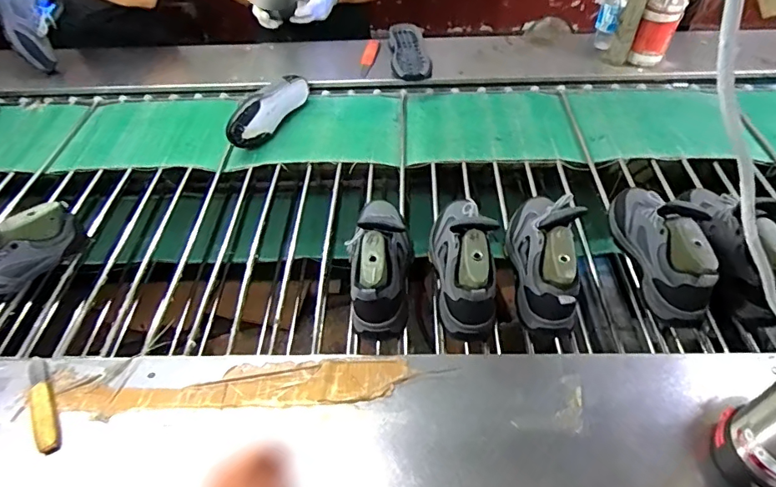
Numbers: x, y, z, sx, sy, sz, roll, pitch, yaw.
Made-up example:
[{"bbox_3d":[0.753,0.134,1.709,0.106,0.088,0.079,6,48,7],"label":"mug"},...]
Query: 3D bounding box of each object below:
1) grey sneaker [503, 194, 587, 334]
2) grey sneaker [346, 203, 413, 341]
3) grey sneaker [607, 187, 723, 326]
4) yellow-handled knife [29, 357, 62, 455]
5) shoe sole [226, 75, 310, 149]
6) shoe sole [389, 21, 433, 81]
[{"bbox_3d":[0.265,0.003,0.829,0.112,0.111,0.267,8,50,11],"label":"grey sneaker"},{"bbox_3d":[-0.009,0.017,0.837,0.093,0.136,0.272,1,50,6],"label":"grey sneaker"},{"bbox_3d":[0.461,-0.007,0.808,0.093,0.116,0.267,0,49,4],"label":"grey sneaker"},{"bbox_3d":[-0.500,0.228,0.702,0.033,0.020,0.159,-28,53,-18],"label":"yellow-handled knife"},{"bbox_3d":[-0.282,-0.322,1.168,0.054,0.099,0.276,22,54,21],"label":"shoe sole"},{"bbox_3d":[0.057,-0.558,1.372,0.105,0.028,0.327,-6,49,0],"label":"shoe sole"}]

